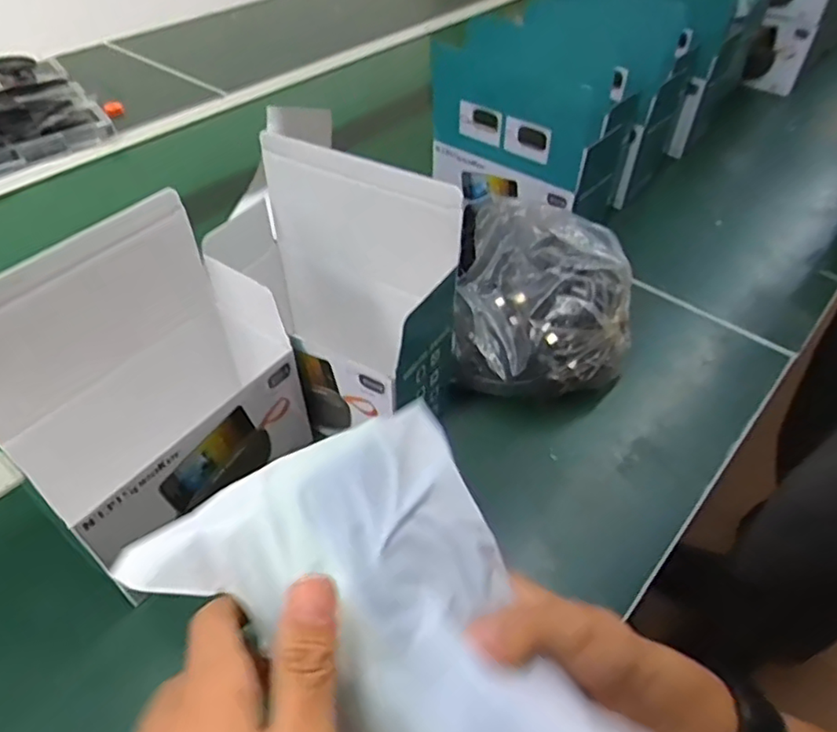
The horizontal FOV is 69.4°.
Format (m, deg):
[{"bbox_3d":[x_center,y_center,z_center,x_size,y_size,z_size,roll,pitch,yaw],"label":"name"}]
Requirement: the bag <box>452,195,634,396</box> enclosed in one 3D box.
[{"bbox_3d":[0.108,-0.050,0.519,0.143,0.115,0.149,8,46,8],"label":"bag"}]

